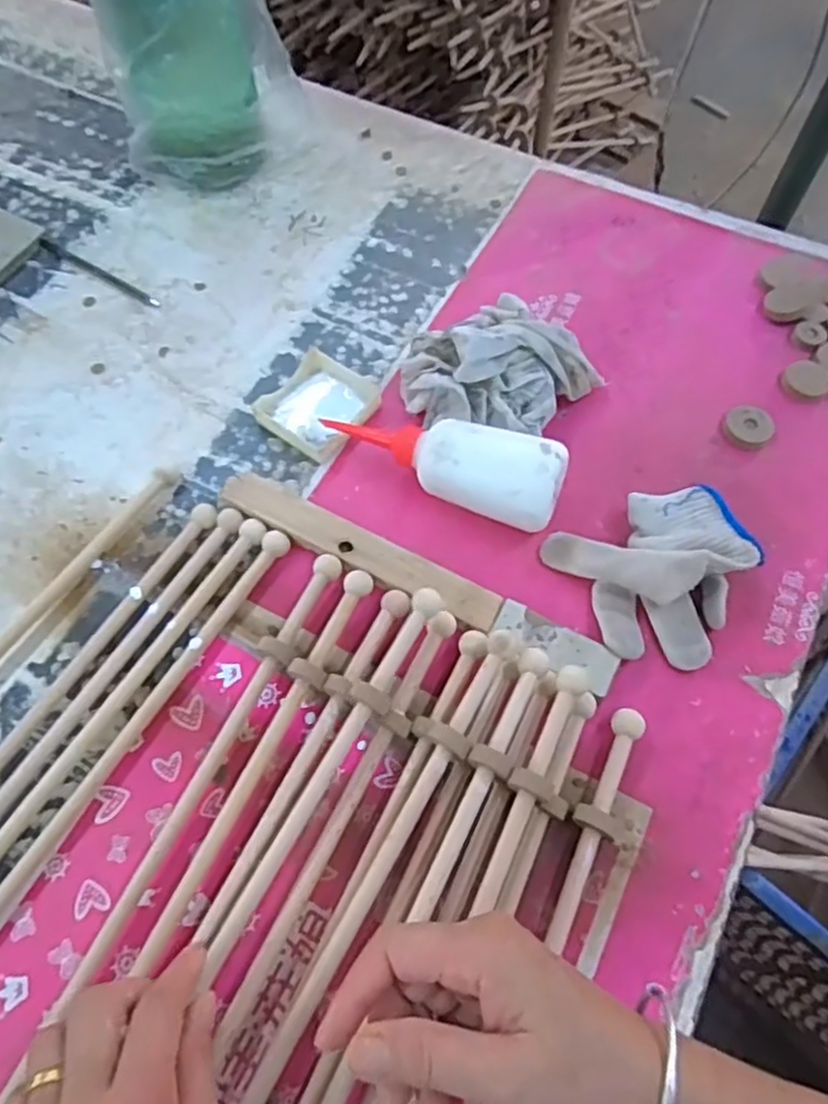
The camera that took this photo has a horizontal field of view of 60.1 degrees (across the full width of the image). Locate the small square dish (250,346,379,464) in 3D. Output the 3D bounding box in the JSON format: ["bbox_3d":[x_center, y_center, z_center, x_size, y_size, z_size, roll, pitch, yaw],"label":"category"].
[{"bbox_3d":[-0.072,-0.116,0.559,0.072,0.014,0.082,33,67,16],"label":"small square dish"}]

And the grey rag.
[{"bbox_3d":[0.064,-0.139,0.542,0.128,0.060,0.110,-35,68,-17],"label":"grey rag"}]

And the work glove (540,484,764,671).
[{"bbox_3d":[0.167,0.011,0.473,0.114,0.047,0.116,0,62,0],"label":"work glove"}]

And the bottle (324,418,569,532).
[{"bbox_3d":[0.020,-0.066,0.514,0.180,0.052,0.055,21,63,24],"label":"bottle"}]

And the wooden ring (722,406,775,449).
[{"bbox_3d":[0.255,-0.096,0.547,0.036,0.012,0.035,0,62,0],"label":"wooden ring"}]

